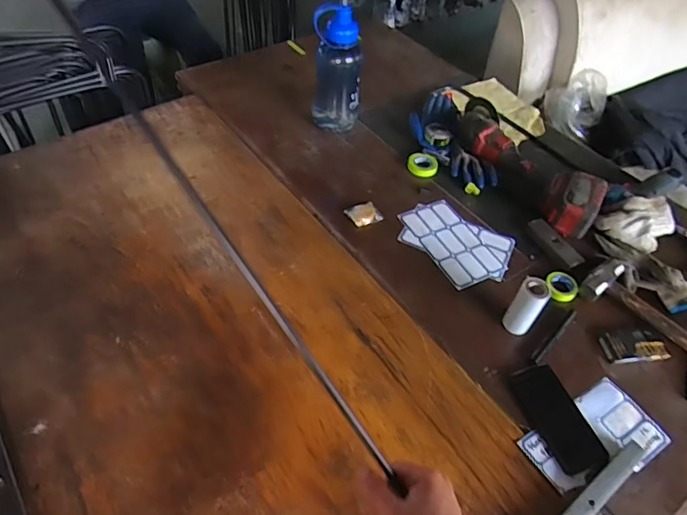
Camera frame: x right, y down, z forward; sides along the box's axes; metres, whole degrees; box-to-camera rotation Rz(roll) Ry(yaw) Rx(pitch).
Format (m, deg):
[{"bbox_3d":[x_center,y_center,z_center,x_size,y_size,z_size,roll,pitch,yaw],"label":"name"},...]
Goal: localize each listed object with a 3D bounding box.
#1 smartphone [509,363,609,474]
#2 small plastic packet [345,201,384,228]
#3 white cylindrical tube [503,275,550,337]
[{"bbox_3d":[0.319,0.234,0.723,0.081,0.012,0.153,-7,56,-21],"label":"smartphone"},{"bbox_3d":[0.041,-0.086,0.976,0.067,0.023,0.044,-13,50,-16],"label":"small plastic packet"},{"bbox_3d":[0.299,0.080,0.802,0.041,0.113,0.039,2,50,-2],"label":"white cylindrical tube"}]

